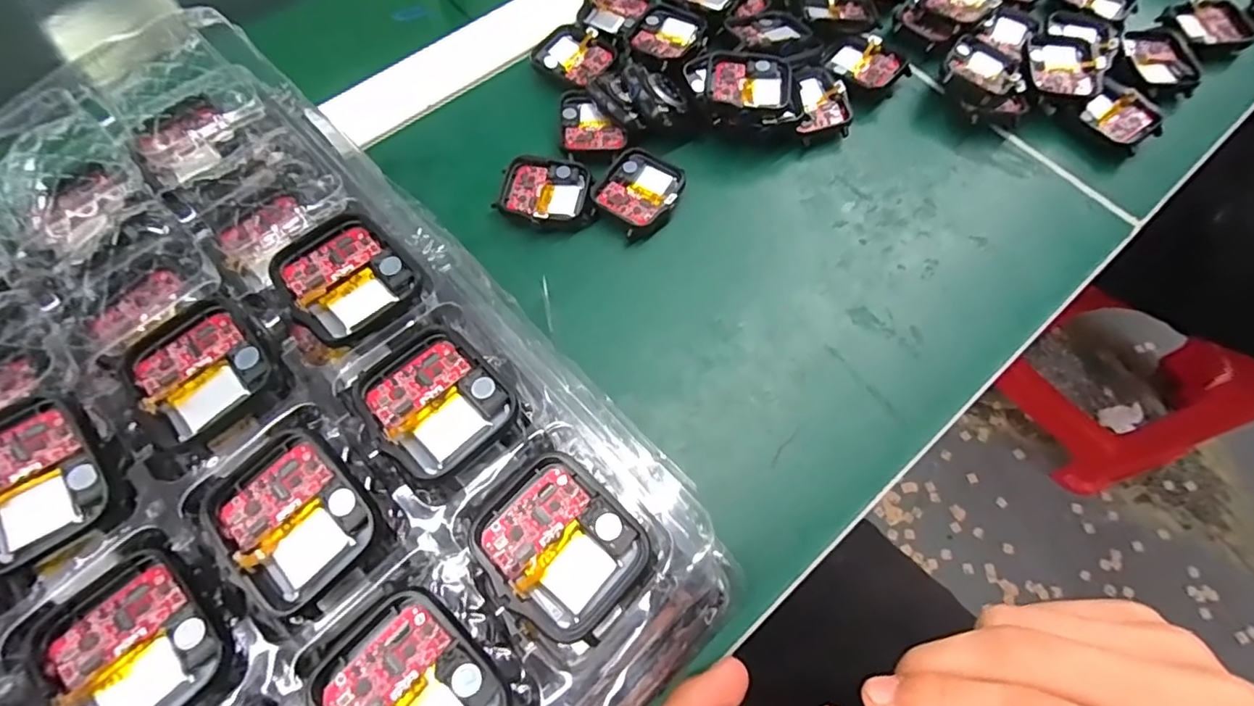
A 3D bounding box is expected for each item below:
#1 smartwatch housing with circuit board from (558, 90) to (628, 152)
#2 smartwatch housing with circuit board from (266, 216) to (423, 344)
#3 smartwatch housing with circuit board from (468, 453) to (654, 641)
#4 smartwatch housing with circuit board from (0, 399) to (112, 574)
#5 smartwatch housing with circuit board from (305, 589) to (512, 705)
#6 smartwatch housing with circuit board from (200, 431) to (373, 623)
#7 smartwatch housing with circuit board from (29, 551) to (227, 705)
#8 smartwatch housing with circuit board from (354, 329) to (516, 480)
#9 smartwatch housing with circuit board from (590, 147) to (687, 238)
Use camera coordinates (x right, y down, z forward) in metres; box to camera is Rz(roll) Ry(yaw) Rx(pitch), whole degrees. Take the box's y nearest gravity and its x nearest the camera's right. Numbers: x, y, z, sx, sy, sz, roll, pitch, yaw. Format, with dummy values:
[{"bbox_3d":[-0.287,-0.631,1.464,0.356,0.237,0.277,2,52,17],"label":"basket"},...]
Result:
[{"bbox_3d":[-0.019,-0.123,0.296,0.033,0.008,0.041,-8,67,-2],"label":"smartwatch housing with circuit board"},{"bbox_3d":[-0.094,-0.026,0.185,0.037,0.005,0.045,-41,73,-16],"label":"smartwatch housing with circuit board"},{"bbox_3d":[-0.018,0.053,0.155,0.038,0.008,0.043,-41,72,-15],"label":"smartwatch housing with circuit board"},{"bbox_3d":[-0.168,0.035,0.157,0.035,0.013,0.044,-34,71,-13],"label":"smartwatch housing with circuit board"},{"bbox_3d":[-0.054,0.086,0.141,0.043,0.012,0.037,42,74,16],"label":"smartwatch housing with circuit board"},{"bbox_3d":[-0.094,0.045,0.154,0.036,0.009,0.042,-39,72,-14],"label":"smartwatch housing with circuit board"},{"bbox_3d":[-0.128,0.075,0.143,0.044,0.006,0.037,42,73,16],"label":"smartwatch housing with circuit board"},{"bbox_3d":[-0.059,0.013,0.169,0.036,0.007,0.043,-42,73,-15],"label":"smartwatch housing with circuit board"},{"bbox_3d":[0.007,-0.082,0.284,0.042,0.011,0.043,41,74,16],"label":"smartwatch housing with circuit board"}]

